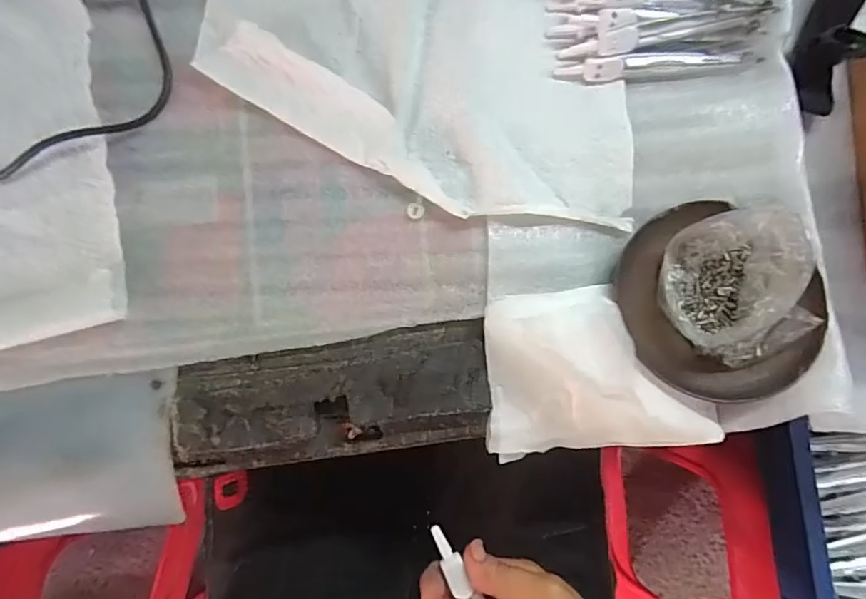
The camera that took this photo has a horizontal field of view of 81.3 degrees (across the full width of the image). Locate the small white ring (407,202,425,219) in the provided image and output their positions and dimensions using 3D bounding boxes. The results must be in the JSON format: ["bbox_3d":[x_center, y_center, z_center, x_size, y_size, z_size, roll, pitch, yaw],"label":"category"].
[{"bbox_3d":[-0.011,-0.055,0.314,0.010,0.004,0.010,5,84,0],"label":"small white ring"}]

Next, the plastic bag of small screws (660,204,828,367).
[{"bbox_3d":[0.171,-0.006,0.281,0.075,0.046,0.084,-19,84,-4],"label":"plastic bag of small screws"}]

